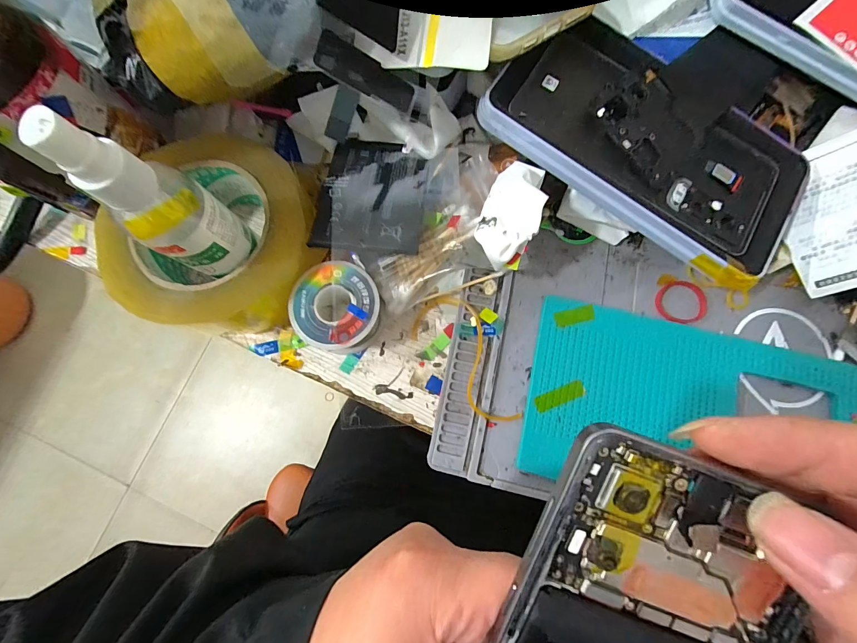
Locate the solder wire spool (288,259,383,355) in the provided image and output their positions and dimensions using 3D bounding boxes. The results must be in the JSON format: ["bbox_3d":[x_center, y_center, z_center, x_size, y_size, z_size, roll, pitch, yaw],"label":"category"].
[{"bbox_3d":[-0.057,-0.008,0.236,0.052,0.032,0.052,0,78,1],"label":"solder wire spool"}]

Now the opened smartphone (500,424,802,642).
[{"bbox_3d":[0.053,0.114,0.110,0.073,0.004,0.157,19,96,2],"label":"opened smartphone"}]

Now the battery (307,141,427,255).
[{"bbox_3d":[-0.035,-0.081,0.232,0.064,0.006,0.082,5,66,1],"label":"battery"}]

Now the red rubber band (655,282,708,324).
[{"bbox_3d":[0.165,-0.013,0.238,0.032,0.004,0.028,4,78,2],"label":"red rubber band"}]

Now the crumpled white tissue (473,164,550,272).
[{"bbox_3d":[0.047,-0.058,0.206,0.031,0.018,0.054,25,103,15],"label":"crumpled white tissue"}]

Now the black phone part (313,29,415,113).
[{"bbox_3d":[-0.031,-0.122,0.182,0.049,0.004,0.017,20,78,-22],"label":"black phone part"}]

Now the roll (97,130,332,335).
[{"bbox_3d":[-0.128,-0.050,0.237,0.119,0.050,0.118,0,78,1],"label":"roll"}]

